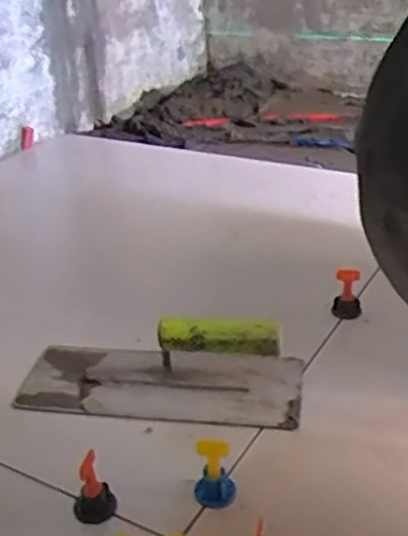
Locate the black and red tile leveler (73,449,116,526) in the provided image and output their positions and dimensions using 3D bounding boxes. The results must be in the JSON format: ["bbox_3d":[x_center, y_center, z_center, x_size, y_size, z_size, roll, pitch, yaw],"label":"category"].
[{"bbox_3d":[-0.088,0.171,0.543,0.032,0.047,0.028,-12,29,-15],"label":"black and red tile leveler"}]

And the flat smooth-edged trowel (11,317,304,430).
[{"bbox_3d":[-0.043,0.089,0.683,0.268,0.092,0.109,1,28,8],"label":"flat smooth-edged trowel"}]

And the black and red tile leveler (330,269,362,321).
[{"bbox_3d":[0.161,0.030,0.794,0.032,0.066,0.030,3,28,11],"label":"black and red tile leveler"}]

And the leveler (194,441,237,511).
[{"bbox_3d":[0.007,0.161,0.552,0.031,0.052,0.029,-5,28,-2],"label":"leveler"}]

